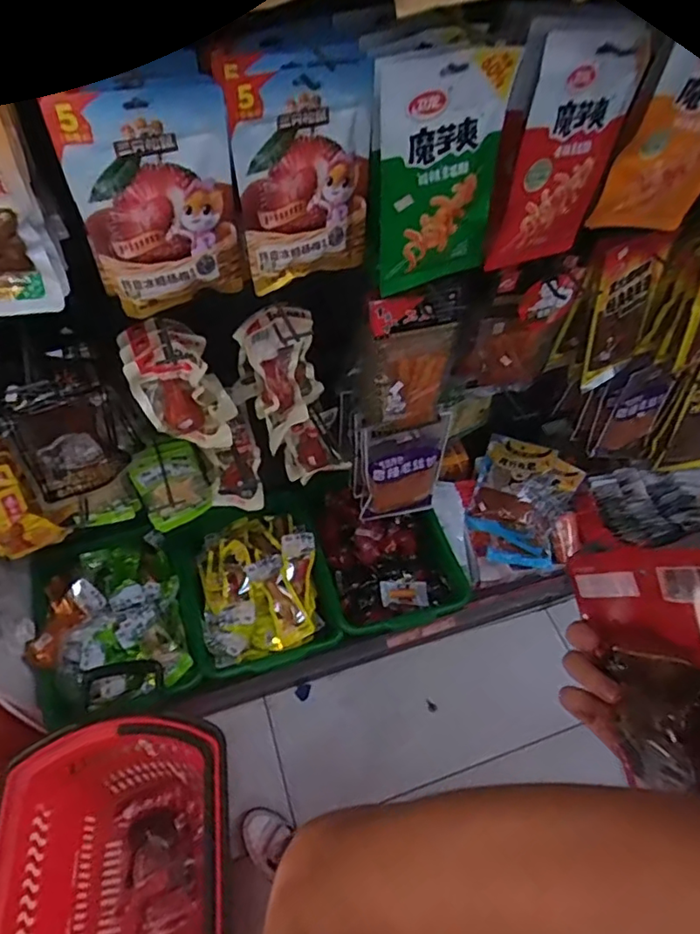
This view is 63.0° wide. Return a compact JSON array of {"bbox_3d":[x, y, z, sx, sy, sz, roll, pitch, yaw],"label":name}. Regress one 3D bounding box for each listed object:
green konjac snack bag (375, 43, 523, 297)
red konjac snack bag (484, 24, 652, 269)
[{"bbox_3d":[0.101,-0.317,0.631,0.148,0.240,0.029,-19,56,-14],"label":"green konjac snack bag"},{"bbox_3d":[0.255,-0.365,0.678,0.157,0.248,0.037,-20,52,-24],"label":"red konjac snack bag"}]

